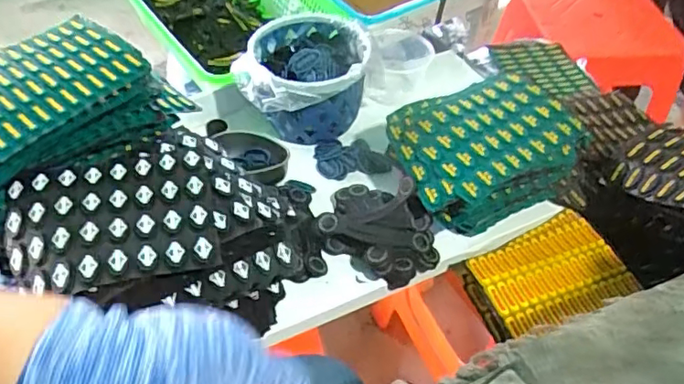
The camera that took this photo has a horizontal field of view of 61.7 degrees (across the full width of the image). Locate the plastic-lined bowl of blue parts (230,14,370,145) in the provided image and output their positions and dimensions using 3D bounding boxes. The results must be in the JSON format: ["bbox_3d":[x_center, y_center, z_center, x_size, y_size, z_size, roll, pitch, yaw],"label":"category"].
[{"bbox_3d":[-0.055,-0.155,0.806,0.170,0.119,0.170,2,47,-2],"label":"plastic-lined bowl of blue parts"}]

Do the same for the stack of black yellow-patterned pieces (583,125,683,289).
[{"bbox_3d":[0.415,0.005,0.692,0.164,0.117,0.173,-16,50,-17],"label":"stack of black yellow-patterned pieces"}]

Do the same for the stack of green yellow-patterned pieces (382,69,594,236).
[{"bbox_3d":[0.185,-0.060,0.752,0.238,0.105,0.172,-18,51,-19],"label":"stack of green yellow-patterned pieces"}]

